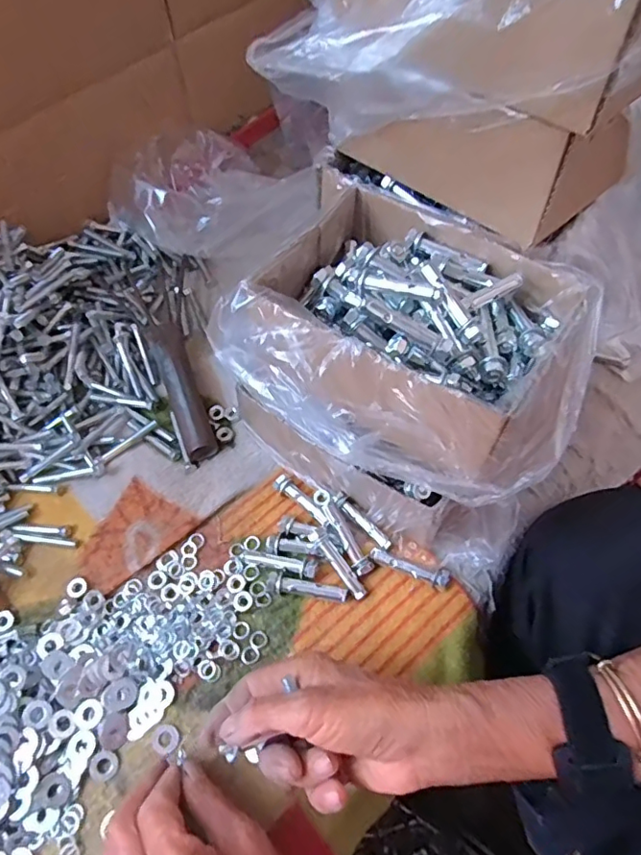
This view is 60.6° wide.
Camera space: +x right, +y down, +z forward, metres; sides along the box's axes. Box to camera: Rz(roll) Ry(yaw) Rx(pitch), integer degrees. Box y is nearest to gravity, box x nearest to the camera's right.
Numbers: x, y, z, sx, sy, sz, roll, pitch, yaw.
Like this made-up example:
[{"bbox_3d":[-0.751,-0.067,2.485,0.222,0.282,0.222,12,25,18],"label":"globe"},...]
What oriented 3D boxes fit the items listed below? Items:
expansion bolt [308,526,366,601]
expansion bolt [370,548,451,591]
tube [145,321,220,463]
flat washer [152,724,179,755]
[{"bbox_3d":[0.013,0.098,0.393,0.013,0.009,0.057,-30,76,-21],"label":"expansion bolt"},{"bbox_3d":[0.065,0.101,0.396,0.058,0.008,0.013,18,62,12],"label":"expansion bolt"},{"bbox_3d":[-0.116,-0.033,0.461,0.028,0.032,0.125,-21,61,-10],"label":"tube"},{"bbox_3d":[-0.099,0.198,0.350,0.016,0.004,0.017,-1,60,1],"label":"flat washer"}]

